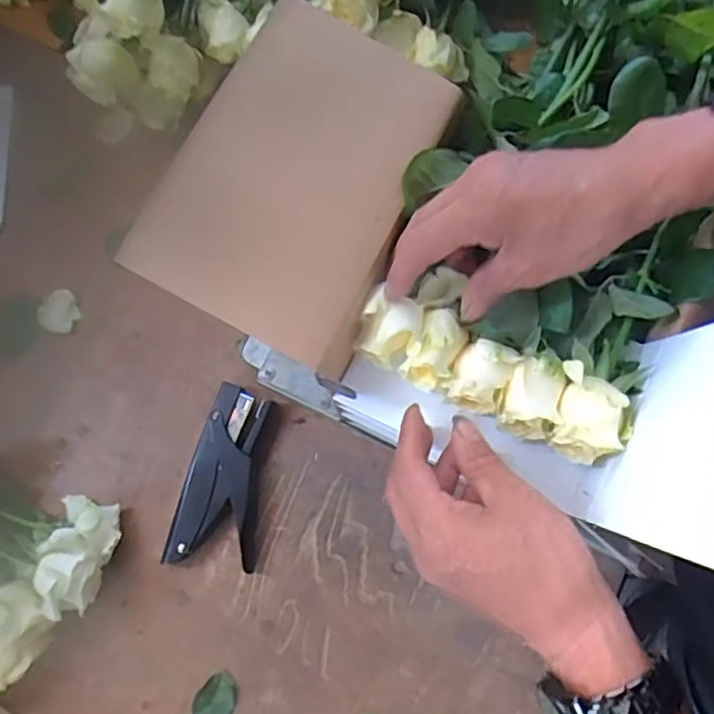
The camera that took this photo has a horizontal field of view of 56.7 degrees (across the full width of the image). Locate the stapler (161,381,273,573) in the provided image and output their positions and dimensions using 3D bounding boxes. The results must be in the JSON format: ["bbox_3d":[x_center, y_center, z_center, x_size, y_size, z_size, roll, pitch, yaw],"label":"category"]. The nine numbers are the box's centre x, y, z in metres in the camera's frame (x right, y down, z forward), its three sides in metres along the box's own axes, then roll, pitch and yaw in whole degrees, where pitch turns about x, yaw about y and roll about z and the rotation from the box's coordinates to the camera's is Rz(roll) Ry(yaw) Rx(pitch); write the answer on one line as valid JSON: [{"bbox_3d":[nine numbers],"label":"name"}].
[{"bbox_3d":[-0.116,0.099,0.561,0.069,0.028,0.146,5,77,3],"label":"stapler"}]

